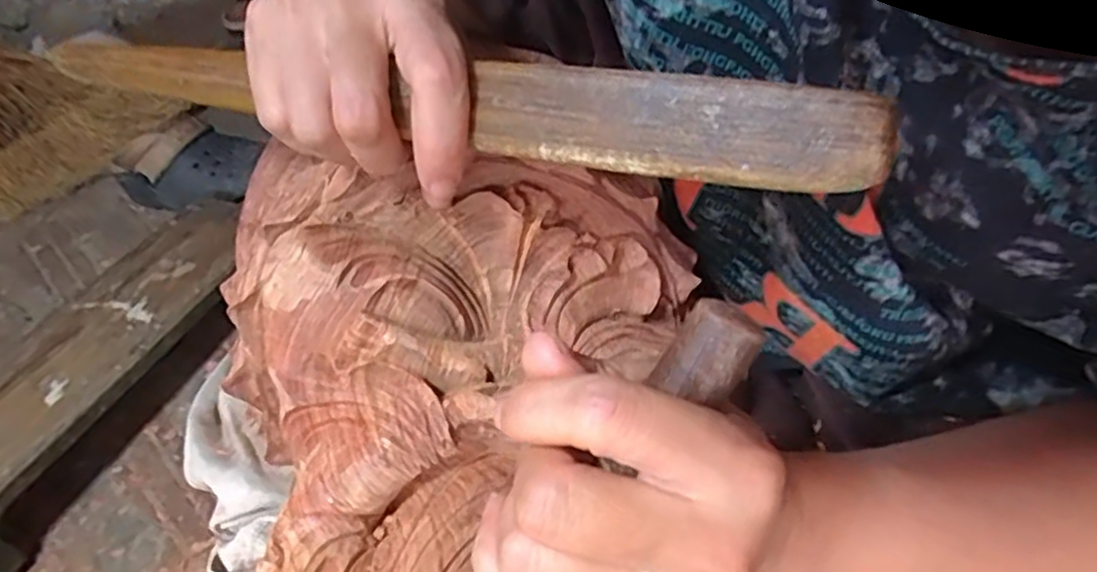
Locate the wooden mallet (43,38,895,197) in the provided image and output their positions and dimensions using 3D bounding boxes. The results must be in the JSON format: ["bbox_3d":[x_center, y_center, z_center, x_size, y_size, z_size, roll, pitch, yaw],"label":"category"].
[{"bbox_3d":[-0.053,-0.064,0.239,0.313,0.026,0.018,13,46,23],"label":"wooden mallet"}]

